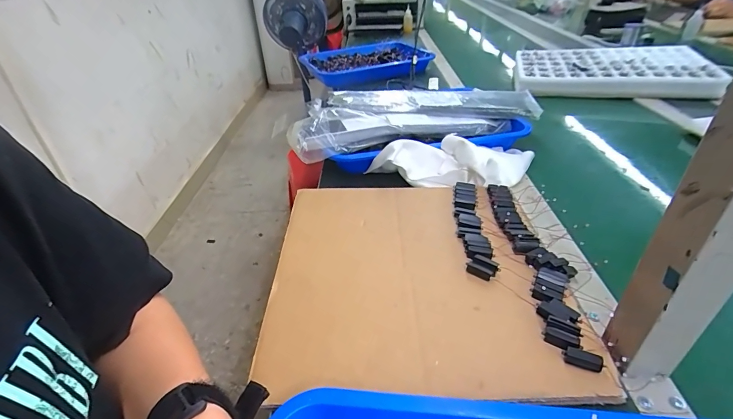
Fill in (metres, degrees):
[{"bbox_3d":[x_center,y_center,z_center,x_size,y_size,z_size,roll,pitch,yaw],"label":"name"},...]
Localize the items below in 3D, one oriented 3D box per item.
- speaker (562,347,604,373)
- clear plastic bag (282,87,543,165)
[{"bbox_3d":[0.186,0.130,0.318,0.030,0.012,0.011,14,39,23],"label":"speaker"},{"bbox_3d":[0.082,-0.177,0.679,0.452,0.063,0.187,-13,36,-13],"label":"clear plastic bag"}]

